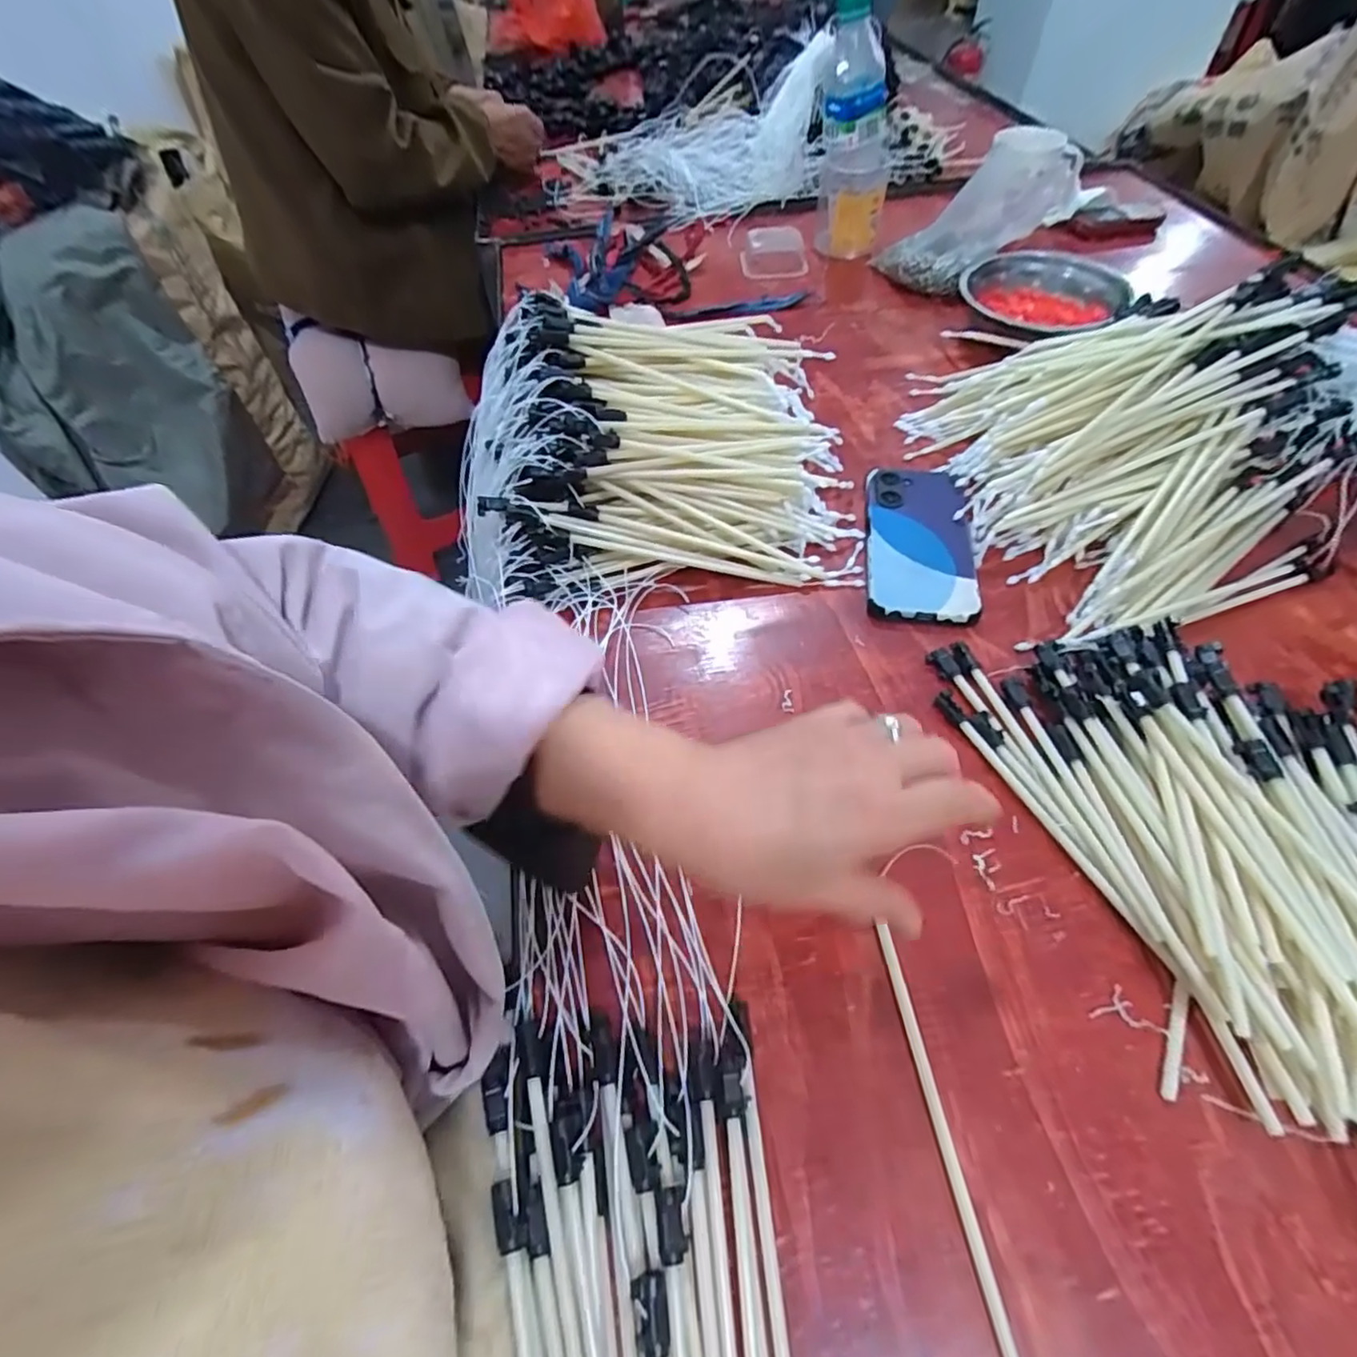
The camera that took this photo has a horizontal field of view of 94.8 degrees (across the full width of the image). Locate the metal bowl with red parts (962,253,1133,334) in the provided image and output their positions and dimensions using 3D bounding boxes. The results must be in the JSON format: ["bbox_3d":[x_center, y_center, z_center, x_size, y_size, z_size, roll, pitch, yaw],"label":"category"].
[{"bbox_3d":[0.382,-0.398,0.660,0.161,0.048,0.131,9,55,10],"label":"metal bowl with red parts"}]

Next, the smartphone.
[{"bbox_3d":[0.189,-0.110,0.492,0.080,0.012,0.162,5,55,8],"label":"smartphone"}]

